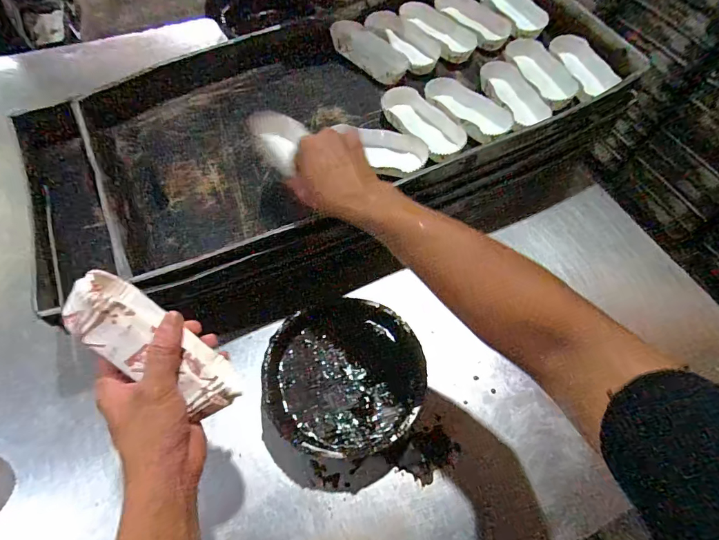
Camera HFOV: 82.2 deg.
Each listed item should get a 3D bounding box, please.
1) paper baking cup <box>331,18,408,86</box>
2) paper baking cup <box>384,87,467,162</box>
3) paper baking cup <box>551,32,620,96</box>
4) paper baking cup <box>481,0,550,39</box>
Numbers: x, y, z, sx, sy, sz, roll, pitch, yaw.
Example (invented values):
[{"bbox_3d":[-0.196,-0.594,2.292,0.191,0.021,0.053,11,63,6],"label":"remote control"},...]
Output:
[{"bbox_3d":[0.020,-0.372,0.697,0.075,0.031,0.149,-39,67,-21],"label":"paper baking cup"},{"bbox_3d":[0.097,-0.224,0.619,0.067,0.026,0.148,-29,64,-16],"label":"paper baking cup"},{"bbox_3d":[0.371,-0.349,0.696,0.036,0.040,0.149,-18,61,-11],"label":"paper baking cup"},{"bbox_3d":[0.279,-0.480,0.751,0.054,0.037,0.143,-28,63,-16],"label":"paper baking cup"}]

